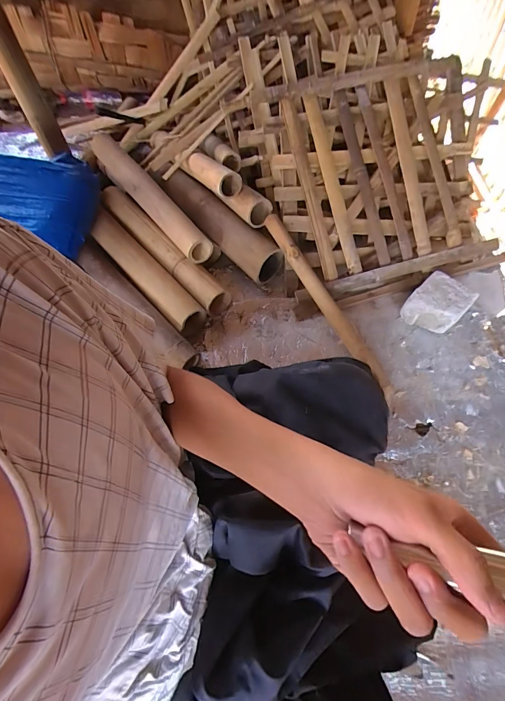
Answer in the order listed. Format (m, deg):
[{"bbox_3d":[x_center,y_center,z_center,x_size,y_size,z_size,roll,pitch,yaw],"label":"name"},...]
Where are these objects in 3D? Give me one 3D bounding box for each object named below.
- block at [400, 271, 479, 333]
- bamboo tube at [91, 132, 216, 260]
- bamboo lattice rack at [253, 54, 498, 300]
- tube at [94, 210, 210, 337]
[{"bbox_3d":[0.452,-0.109,0.859,0.121,0.089,0.130,41,72,21],"label":"block"},{"bbox_3d":[-0.289,-0.423,0.946,0.067,0.081,0.527,-38,67,-15],"label":"bamboo tube"},{"bbox_3d":[0.339,-0.456,0.911,0.485,0.078,0.544,-16,90,-3],"label":"bamboo lattice rack"},{"bbox_3d":[-0.282,-0.205,0.915,0.088,0.077,0.432,-40,68,-16],"label":"tube"}]

